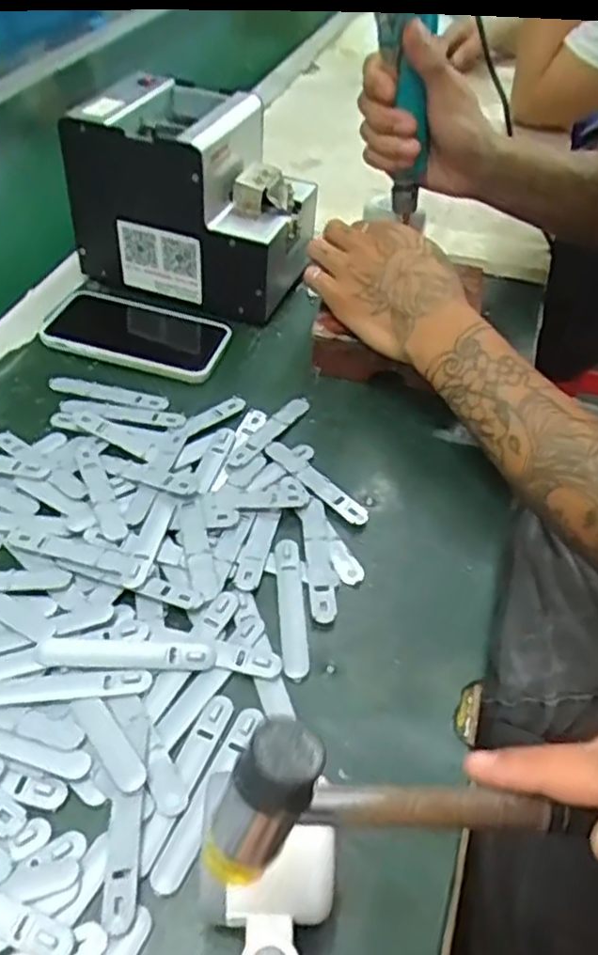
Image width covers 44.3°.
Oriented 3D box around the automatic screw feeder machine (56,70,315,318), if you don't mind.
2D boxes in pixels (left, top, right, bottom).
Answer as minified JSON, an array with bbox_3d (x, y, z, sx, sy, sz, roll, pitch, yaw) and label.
[{"bbox_3d":[-0.087,-0.243,0.646,0.177,0.149,0.131,19,47,14],"label":"automatic screw feeder machine"}]

